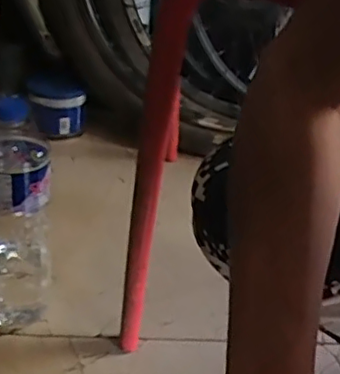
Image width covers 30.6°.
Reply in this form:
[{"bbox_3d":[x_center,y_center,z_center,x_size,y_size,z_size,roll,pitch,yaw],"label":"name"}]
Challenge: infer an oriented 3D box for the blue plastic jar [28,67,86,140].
[{"bbox_3d":[-0.210,-0.146,1.160,0.102,0.108,0.106,0,32,-10],"label":"blue plastic jar"}]

